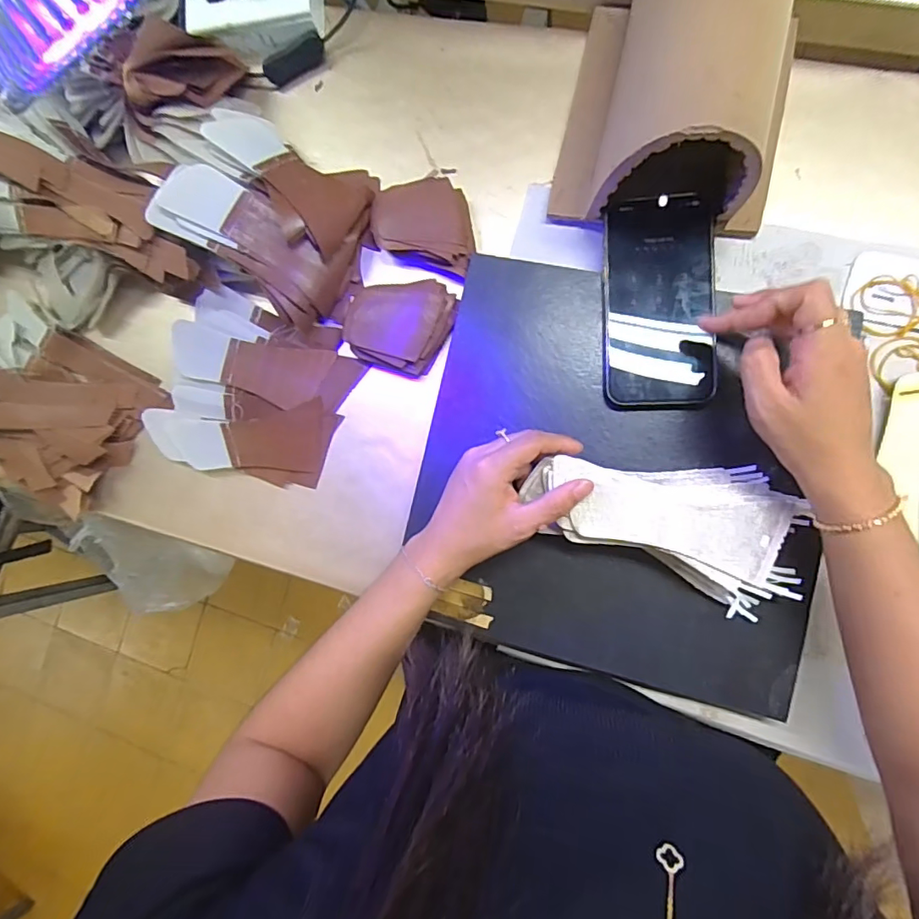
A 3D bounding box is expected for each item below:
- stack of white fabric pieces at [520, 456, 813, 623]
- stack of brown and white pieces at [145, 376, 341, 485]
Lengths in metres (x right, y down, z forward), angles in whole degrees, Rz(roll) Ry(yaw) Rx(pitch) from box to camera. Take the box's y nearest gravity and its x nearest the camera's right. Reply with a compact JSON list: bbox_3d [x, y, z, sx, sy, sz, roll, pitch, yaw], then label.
[{"bbox_3d":[0.145,0.043,0.368,0.192,0.031,0.095,16,89,4],"label":"stack of white fabric pieces"},{"bbox_3d":[-0.201,-0.024,0.471,0.169,0.028,0.078,8,89,10],"label":"stack of brown and white pieces"}]

